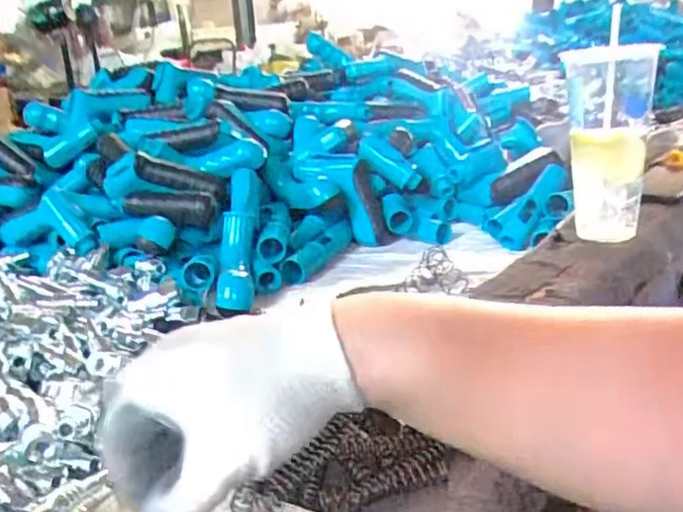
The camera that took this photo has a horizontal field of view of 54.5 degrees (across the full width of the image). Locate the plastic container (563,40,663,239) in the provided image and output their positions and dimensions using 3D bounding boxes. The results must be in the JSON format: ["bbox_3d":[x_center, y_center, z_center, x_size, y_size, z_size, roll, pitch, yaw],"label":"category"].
[{"bbox_3d":[0.271,-0.113,0.692,0.085,0.200,0.087,3,19,20],"label":"plastic container"}]

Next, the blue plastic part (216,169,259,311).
[{"bbox_3d":[-0.112,-0.008,0.720,0.040,0.032,0.183,-1,39,-3],"label":"blue plastic part"}]

